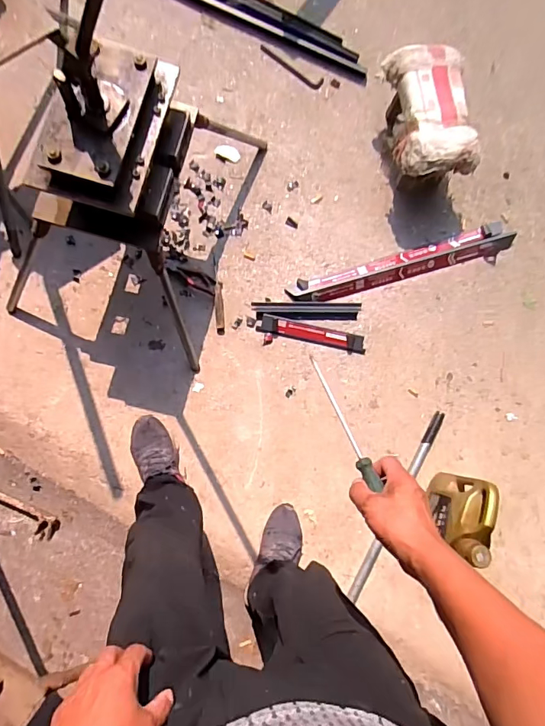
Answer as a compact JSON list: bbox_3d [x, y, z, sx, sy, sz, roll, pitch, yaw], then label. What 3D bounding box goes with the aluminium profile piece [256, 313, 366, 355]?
[{"bbox_3d":[0.114,-0.082,1.296,0.298,0.014,0.053,13,84,-4],"label":"aluminium profile piece"}]

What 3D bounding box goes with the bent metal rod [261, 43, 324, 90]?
[{"bbox_3d":[0.056,-0.874,1.363,0.212,0.012,0.041,34,83,-2],"label":"bent metal rod"}]

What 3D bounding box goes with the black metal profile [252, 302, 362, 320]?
[{"bbox_3d":[0.098,-0.146,1.303,0.301,0.015,0.048,0,85,-5],"label":"black metal profile"}]

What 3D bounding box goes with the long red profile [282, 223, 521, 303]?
[{"bbox_3d":[0.375,-0.282,1.324,0.659,0.034,0.078,-17,87,-6],"label":"long red profile"}]

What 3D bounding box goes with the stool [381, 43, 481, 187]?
[{"bbox_3d":[0.402,-0.649,1.268,0.182,0.202,0.330,-8,84,-6],"label":"stool"}]

